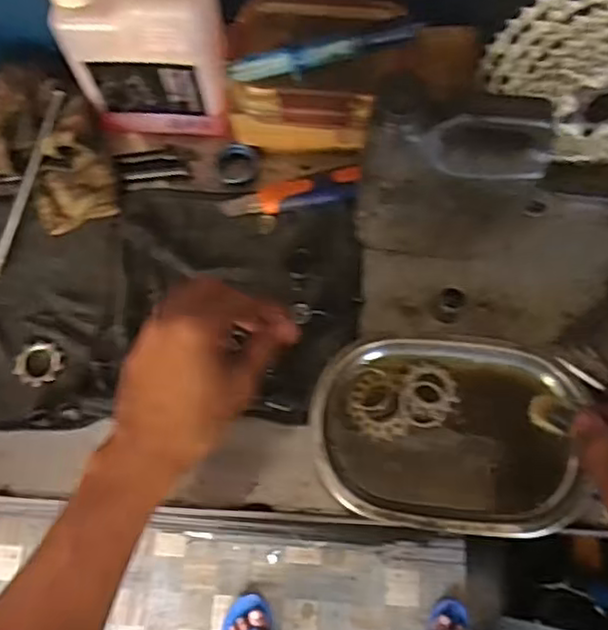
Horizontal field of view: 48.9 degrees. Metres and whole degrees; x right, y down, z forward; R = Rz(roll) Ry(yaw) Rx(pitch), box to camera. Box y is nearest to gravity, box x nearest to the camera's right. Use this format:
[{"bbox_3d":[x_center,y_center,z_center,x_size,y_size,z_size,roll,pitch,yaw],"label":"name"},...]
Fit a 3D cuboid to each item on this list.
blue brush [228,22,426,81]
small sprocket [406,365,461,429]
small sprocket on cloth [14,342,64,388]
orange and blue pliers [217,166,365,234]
[{"bbox_3d":[0.016,-0.199,0.504,0.146,0.017,0.019,-16,70,-5],"label":"blue brush"},{"bbox_3d":[0.105,0.068,0.559,0.042,0.016,0.048,27,72,10],"label":"small sprocket"},{"bbox_3d":[-0.229,0.042,0.579,0.039,0.004,0.038,0,70,0],"label":"small sprocket on cloth"},{"bbox_3d":[-0.010,-0.105,0.609,0.127,0.025,0.035,-11,70,-3],"label":"orange and blue pliers"}]

